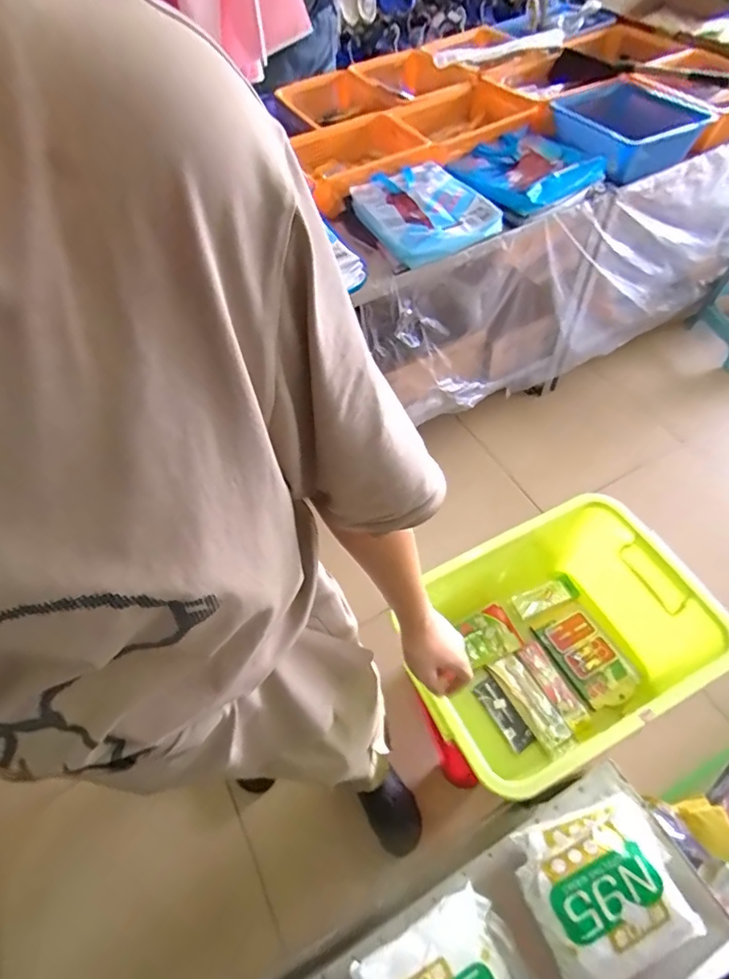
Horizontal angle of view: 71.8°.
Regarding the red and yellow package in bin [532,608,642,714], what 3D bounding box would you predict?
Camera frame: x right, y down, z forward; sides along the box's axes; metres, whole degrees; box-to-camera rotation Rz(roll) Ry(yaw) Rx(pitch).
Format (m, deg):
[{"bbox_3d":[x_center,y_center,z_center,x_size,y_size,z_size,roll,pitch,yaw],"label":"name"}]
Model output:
[{"bbox_3d":[0.480,0.361,1.090,0.130,0.015,0.207,-27,58,-12],"label":"red and yellow package in bin"}]

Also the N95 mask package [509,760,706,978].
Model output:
[{"bbox_3d":[0.247,0.401,0.529,0.166,0.103,0.140,-21,57,-9],"label":"N95 mask package"}]

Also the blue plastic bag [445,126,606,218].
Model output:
[{"bbox_3d":[0.460,-0.917,1.427,0.314,0.065,0.349,-29,58,-13],"label":"blue plastic bag"}]

